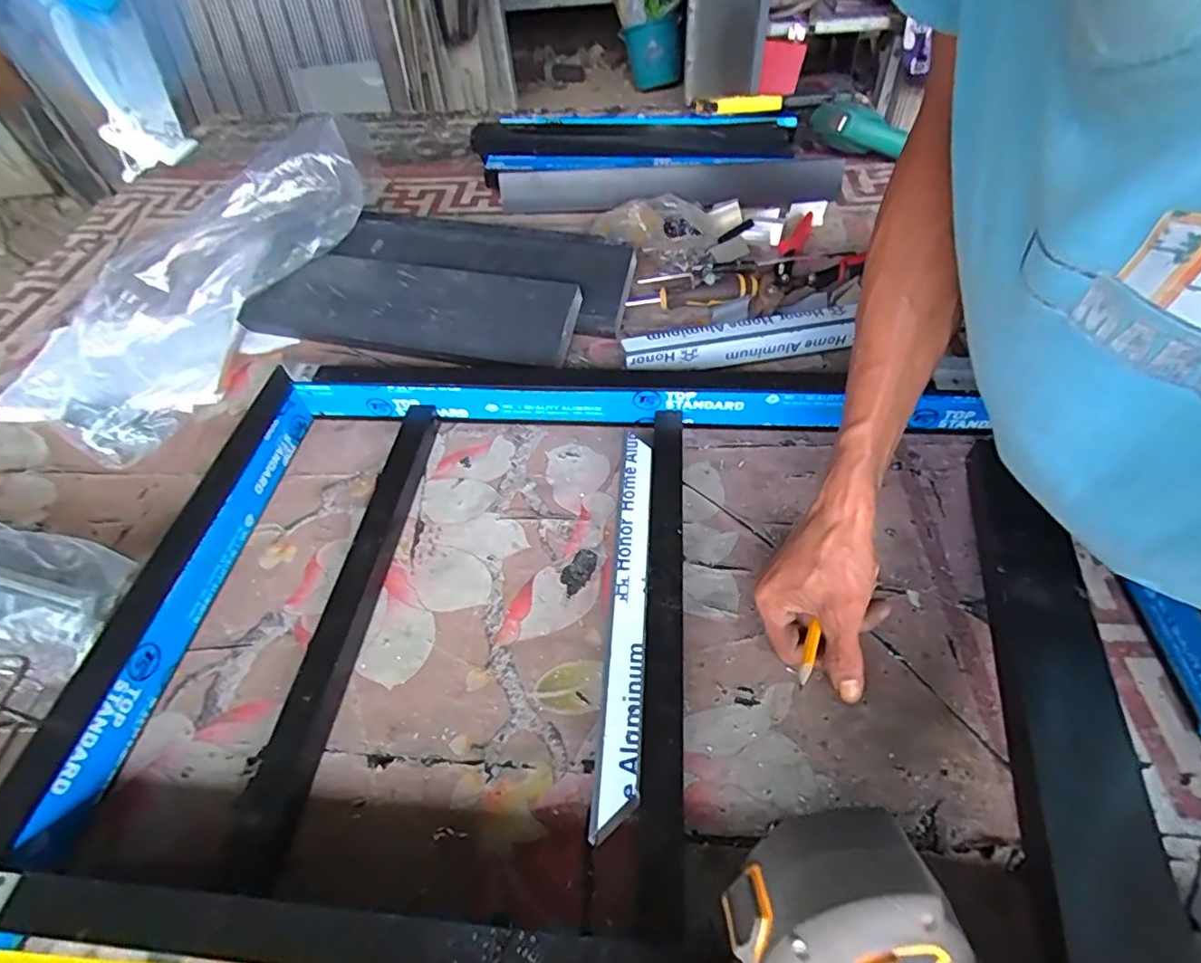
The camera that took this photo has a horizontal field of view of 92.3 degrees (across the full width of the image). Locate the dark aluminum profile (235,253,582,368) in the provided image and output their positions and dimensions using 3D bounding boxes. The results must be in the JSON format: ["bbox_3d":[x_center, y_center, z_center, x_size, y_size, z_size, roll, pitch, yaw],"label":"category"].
[{"bbox_3d":[-0.205,-0.194,0.626,0.354,0.021,0.106,11,72,12],"label":"dark aluminum profile"}]

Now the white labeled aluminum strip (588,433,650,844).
[{"bbox_3d":[0.019,0.078,0.397,0.022,0.008,0.282,1,51,7],"label":"white labeled aluminum strip"}]

